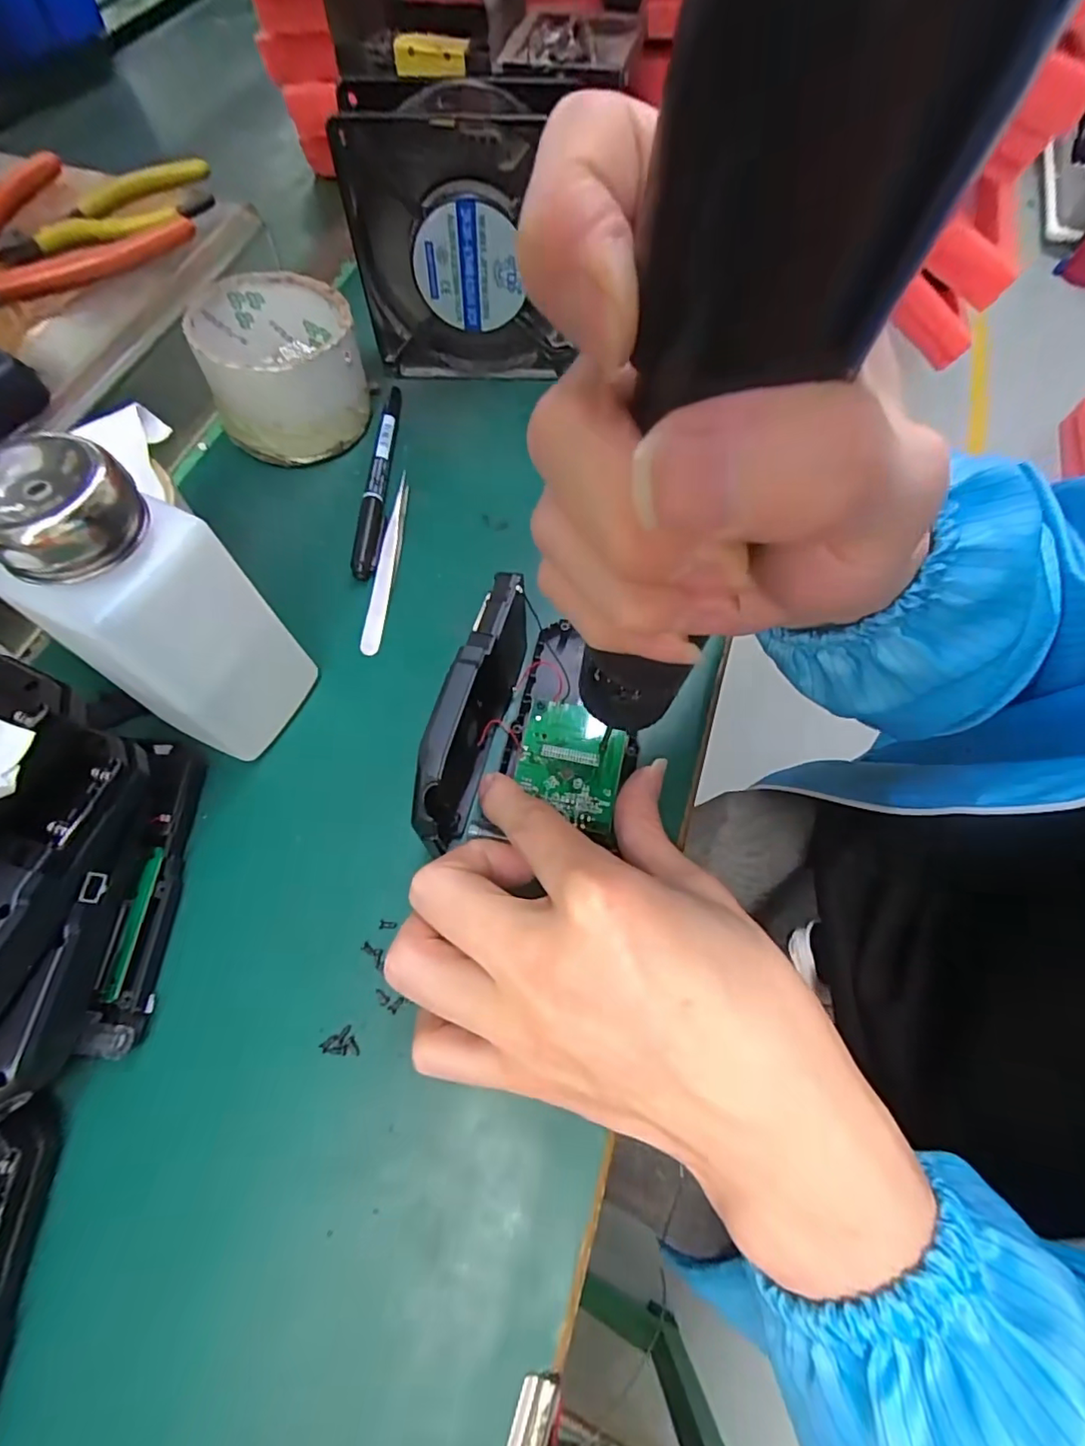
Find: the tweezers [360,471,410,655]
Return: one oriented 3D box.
[{"bbox_3d":[-0.078,-0.083,0.293,0.012,0.008,0.104,7,66,1],"label":"tweezers"}]

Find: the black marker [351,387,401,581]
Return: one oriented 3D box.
[{"bbox_3d":[-0.090,-0.139,0.316,0.012,0.007,0.139,1,66,-1],"label":"black marker"}]

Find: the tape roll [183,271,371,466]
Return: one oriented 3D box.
[{"bbox_3d":[-0.140,-0.194,0.313,0.078,0.053,0.079,1,66,-2],"label":"tape roll"}]

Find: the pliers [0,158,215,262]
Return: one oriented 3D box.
[{"bbox_3d":[-0.233,-0.273,0.306,0.126,0.009,0.061,-20,68,-10],"label":"pliers"}]

